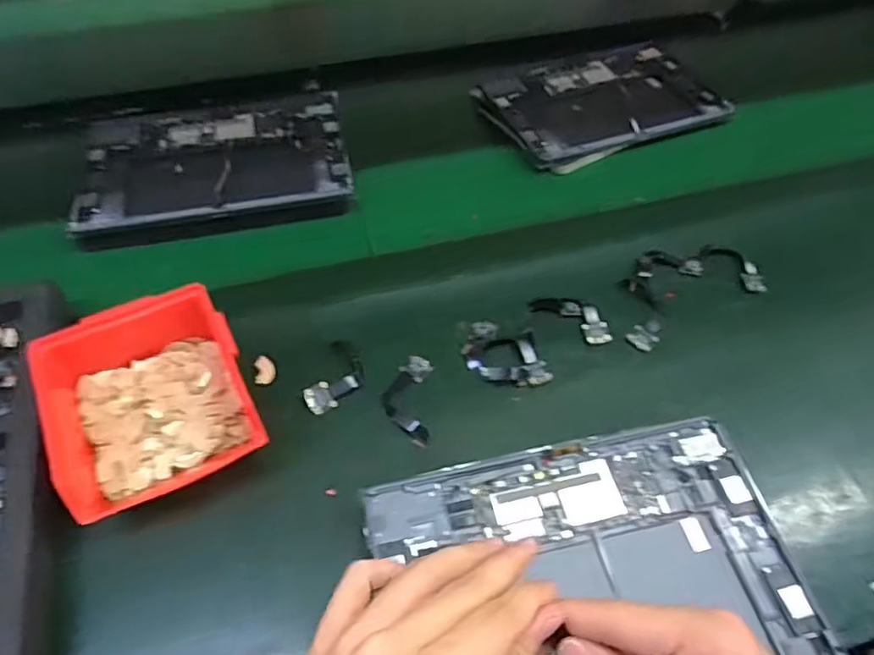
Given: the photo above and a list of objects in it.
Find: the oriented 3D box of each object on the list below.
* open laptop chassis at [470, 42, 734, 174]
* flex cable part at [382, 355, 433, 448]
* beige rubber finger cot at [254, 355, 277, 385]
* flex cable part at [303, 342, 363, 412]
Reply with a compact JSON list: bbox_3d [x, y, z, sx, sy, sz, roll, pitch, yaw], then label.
[{"bbox_3d":[0.189,-0.264,0.687,0.257,0.022,0.172,-21,56,-17],"label":"open laptop chassis"},{"bbox_3d":[-0.023,0.054,0.459,0.036,0.004,0.076,3,52,1],"label":"flex cable part"},{"bbox_3d":[-0.137,0.034,0.472,0.016,0.004,0.026,-8,51,-6],"label":"beige rubber finger cot"},{"bbox_3d":[-0.077,0.038,0.466,0.036,0.008,0.069,14,53,9],"label":"flex cable part"}]

